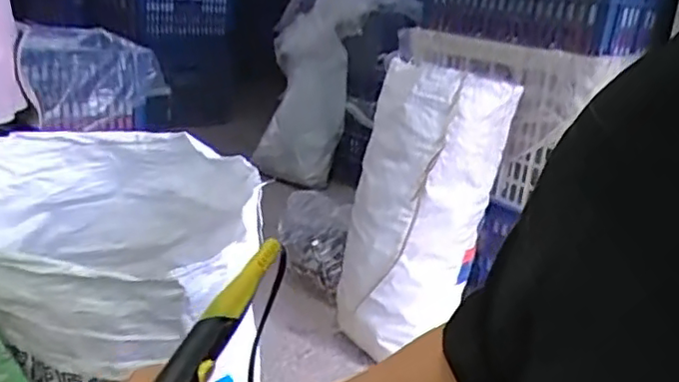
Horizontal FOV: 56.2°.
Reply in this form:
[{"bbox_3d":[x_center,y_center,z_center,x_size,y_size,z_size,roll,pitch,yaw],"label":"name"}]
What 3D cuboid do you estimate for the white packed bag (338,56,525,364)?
[{"bbox_3d":[0.216,0.039,1.620,0.367,0.665,0.235,0,19,-21],"label":"white packed bag"}]

